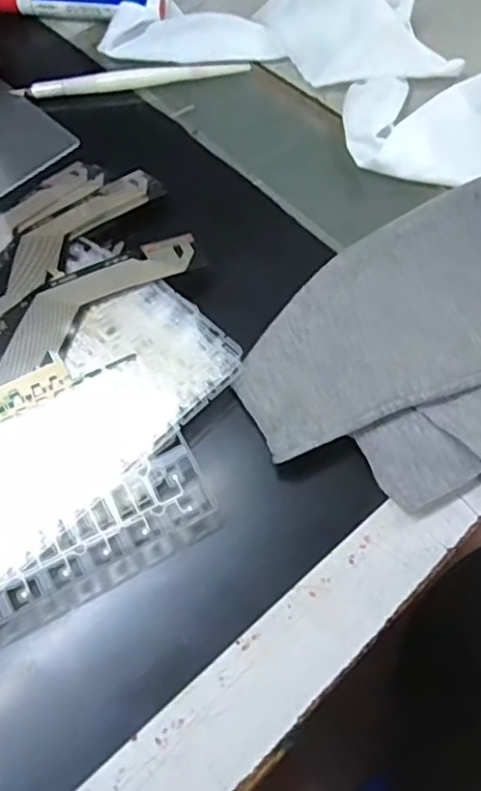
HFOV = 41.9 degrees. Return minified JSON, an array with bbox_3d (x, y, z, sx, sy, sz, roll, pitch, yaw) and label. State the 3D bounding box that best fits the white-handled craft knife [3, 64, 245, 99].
[{"bbox_3d":[-0.066,-0.191,0.383,0.141,0.011,0.012,-8,63,-1],"label":"white-handled craft knife"}]

